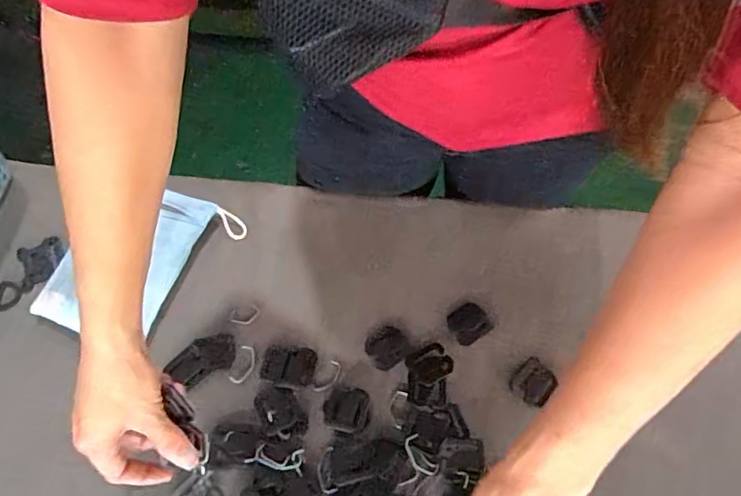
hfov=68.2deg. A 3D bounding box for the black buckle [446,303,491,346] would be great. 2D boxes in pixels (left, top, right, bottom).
[{"bbox_3d":[0.094,0.072,0.527,0.039,0.005,0.036,-31,70,-14],"label":"black buckle"}]

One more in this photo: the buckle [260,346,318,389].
[{"bbox_3d":[-0.076,0.110,0.505,0.048,0.007,0.037,6,66,2],"label":"buckle"}]

